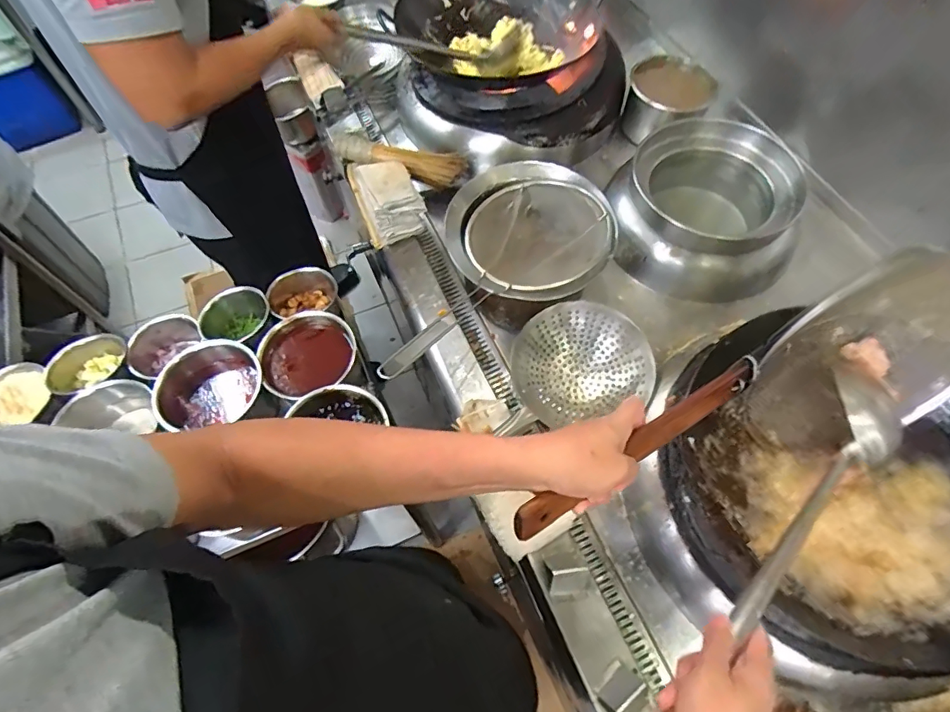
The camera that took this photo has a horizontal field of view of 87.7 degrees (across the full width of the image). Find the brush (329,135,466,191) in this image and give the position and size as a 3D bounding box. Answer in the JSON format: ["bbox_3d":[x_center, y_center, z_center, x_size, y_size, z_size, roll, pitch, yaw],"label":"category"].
[{"bbox_3d":[-0.157,-0.416,1.058,0.276,0.077,0.050,9,62,4],"label":"brush"}]

